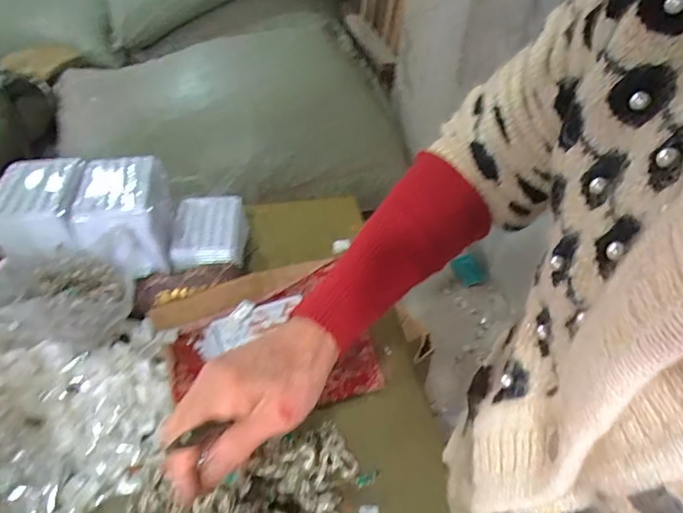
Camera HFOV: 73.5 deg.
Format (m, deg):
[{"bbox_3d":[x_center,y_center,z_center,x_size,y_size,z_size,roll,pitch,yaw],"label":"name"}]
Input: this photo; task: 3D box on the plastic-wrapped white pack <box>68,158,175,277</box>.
[{"bbox_3d":[-0.281,-0.053,0.609,0.101,0.113,0.128,-7,43,-11],"label":"plastic-wrapped white pack"}]

